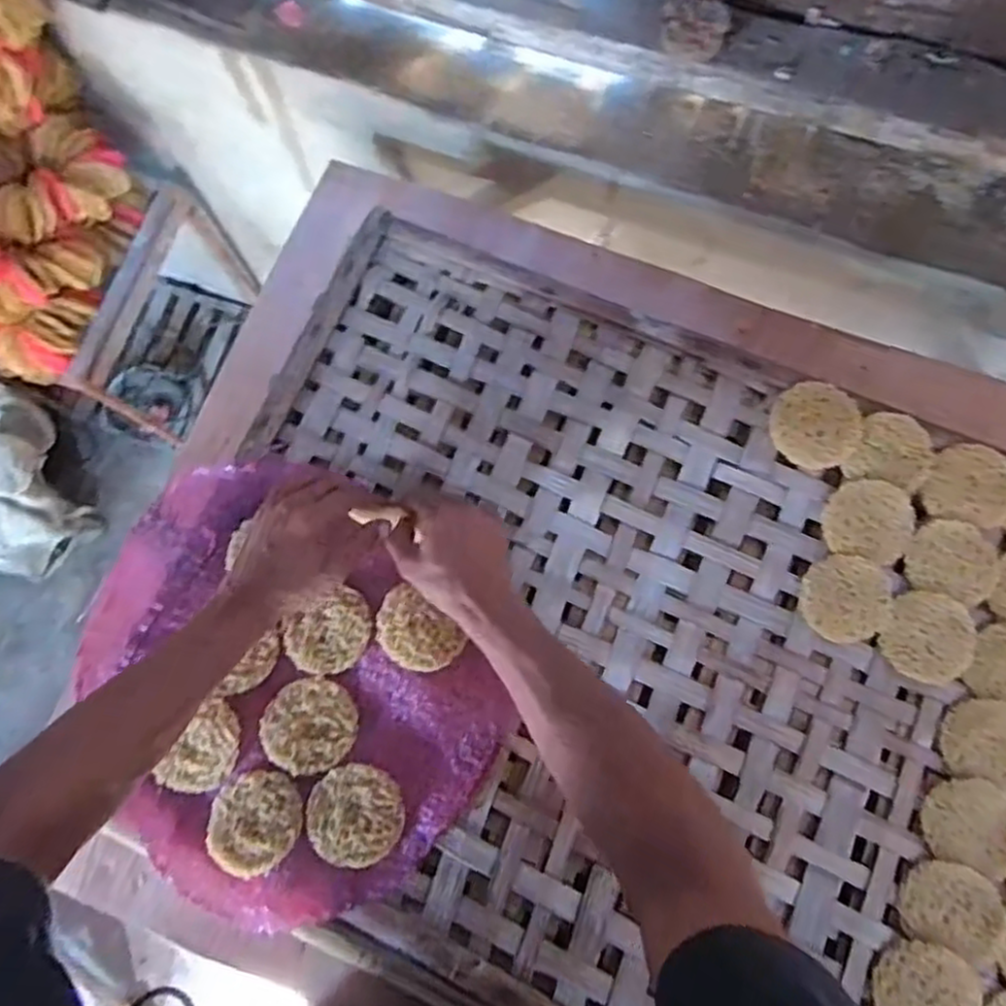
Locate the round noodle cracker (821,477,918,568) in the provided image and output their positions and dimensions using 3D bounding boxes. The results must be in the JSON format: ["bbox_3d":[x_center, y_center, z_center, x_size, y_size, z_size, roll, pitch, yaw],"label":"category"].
[{"bbox_3d":[0.335,0.016,0.652,0.077,0.010,0.073,0,77,1],"label":"round noodle cracker"}]

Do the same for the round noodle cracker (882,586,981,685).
[{"bbox_3d":[0.375,0.117,0.627,0.079,0.006,0.077,0,77,1],"label":"round noodle cracker"}]

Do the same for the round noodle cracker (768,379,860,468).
[{"bbox_3d":[0.293,-0.073,0.670,0.079,0.013,0.076,0,77,1],"label":"round noodle cracker"}]

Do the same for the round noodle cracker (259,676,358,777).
[{"bbox_3d":[-0.168,0.193,0.621,0.079,0.011,0.077,0,77,1],"label":"round noodle cracker"}]

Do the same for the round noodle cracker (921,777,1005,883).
[{"bbox_3d":[0.394,0.268,0.592,0.079,0.009,0.070,23,79,6],"label":"round noodle cracker"}]

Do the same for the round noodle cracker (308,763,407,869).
[{"bbox_3d":[-0.123,0.258,0.594,0.078,0.011,0.074,0,77,1],"label":"round noodle cracker"}]

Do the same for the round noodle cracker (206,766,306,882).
[{"bbox_3d":[-0.205,0.265,0.592,0.072,0.015,0.076,0,77,1],"label":"round noodle cracker"}]

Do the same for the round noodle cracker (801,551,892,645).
[{"bbox_3d":[0.307,0.085,0.641,0.072,0.018,0.076,0,77,1],"label":"round noodle cracker"}]

